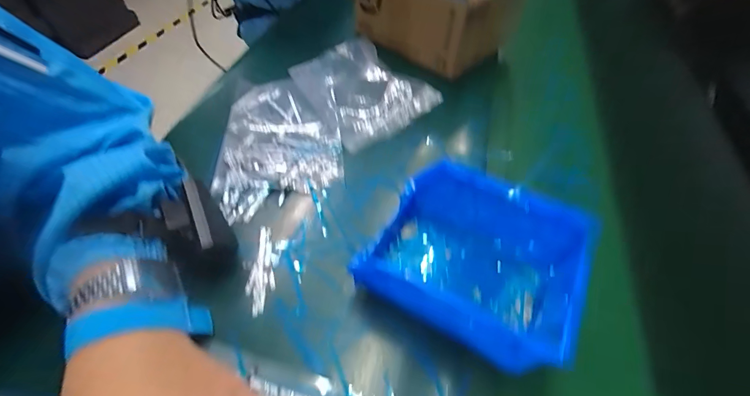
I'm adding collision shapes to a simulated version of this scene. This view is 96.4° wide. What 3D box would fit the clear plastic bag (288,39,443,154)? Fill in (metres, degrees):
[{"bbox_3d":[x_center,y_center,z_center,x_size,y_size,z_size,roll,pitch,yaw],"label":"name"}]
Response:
[{"bbox_3d":[-0.023,-0.151,0.429,0.129,0.030,0.189,-25,58,-20],"label":"clear plastic bag"}]

